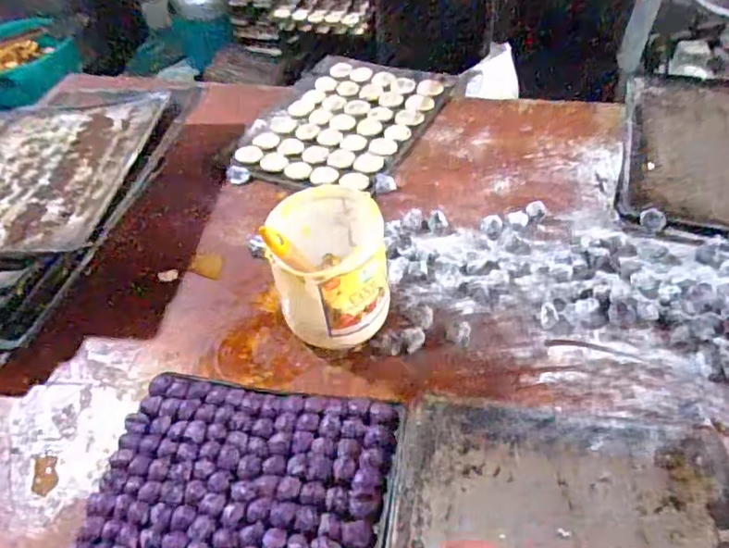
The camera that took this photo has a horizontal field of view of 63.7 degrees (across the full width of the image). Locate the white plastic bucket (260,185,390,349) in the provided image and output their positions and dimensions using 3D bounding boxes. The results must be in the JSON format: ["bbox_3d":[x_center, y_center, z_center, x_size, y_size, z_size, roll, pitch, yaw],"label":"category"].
[{"bbox_3d":[-0.044,-0.006,0.768,0.141,0.152,0.154,-13,45,-5],"label":"white plastic bucket"}]

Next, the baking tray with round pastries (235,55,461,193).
[{"bbox_3d":[-0.033,-0.317,1.187,0.334,0.029,0.440,17,50,22],"label":"baking tray with round pastries"}]

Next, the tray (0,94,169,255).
[{"bbox_3d":[-0.570,-0.181,0.994,0.390,0.027,0.454,-1,41,4],"label":"tray"}]

